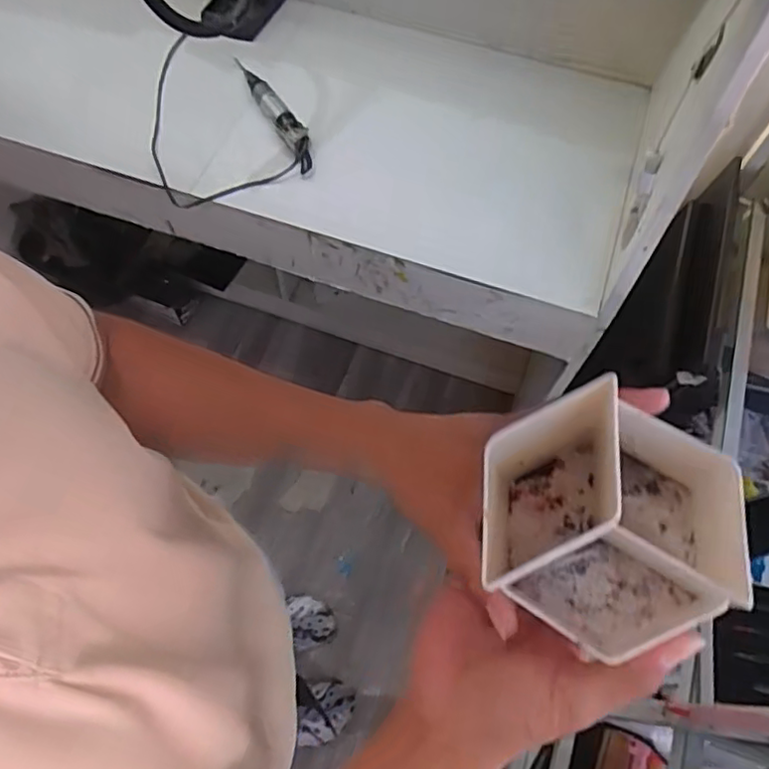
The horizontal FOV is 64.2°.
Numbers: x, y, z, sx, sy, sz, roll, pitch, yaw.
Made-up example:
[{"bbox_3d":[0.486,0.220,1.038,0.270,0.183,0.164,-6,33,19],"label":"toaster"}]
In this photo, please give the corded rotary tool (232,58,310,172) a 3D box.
[{"bbox_3d":[-0.162,-0.404,0.907,0.030,0.038,0.221,-29,68,-15],"label":"corded rotary tool"}]

